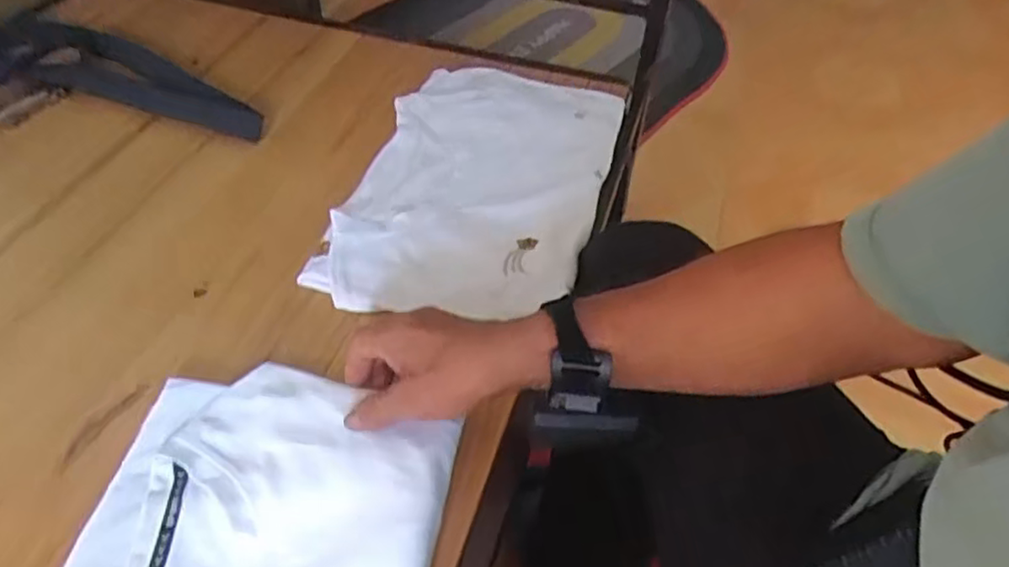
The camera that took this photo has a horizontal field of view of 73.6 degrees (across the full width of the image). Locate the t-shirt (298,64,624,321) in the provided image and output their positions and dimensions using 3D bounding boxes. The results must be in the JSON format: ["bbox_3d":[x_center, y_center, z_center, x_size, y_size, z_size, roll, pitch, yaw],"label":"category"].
[{"bbox_3d":[-0.021,-0.105,0.662,0.223,0.035,0.351,12,49,11],"label":"t-shirt"}]

